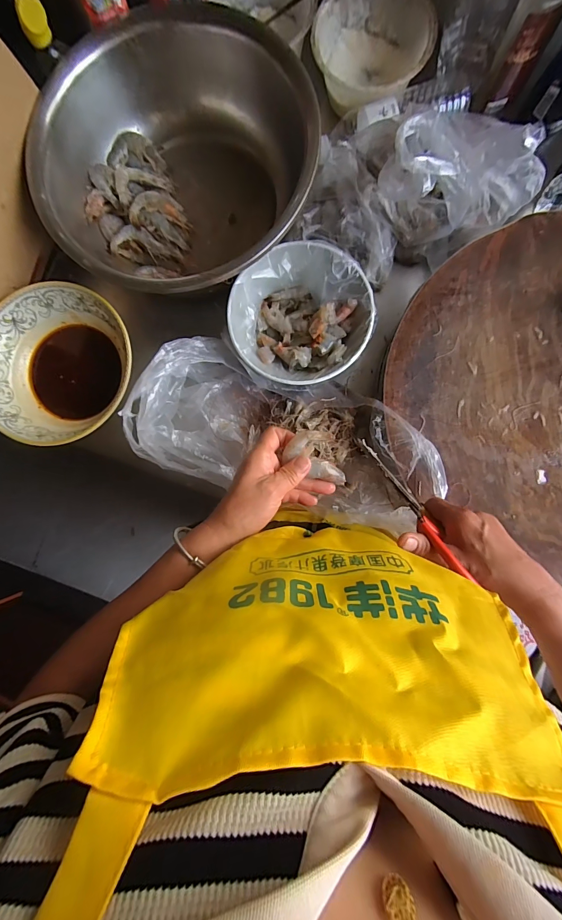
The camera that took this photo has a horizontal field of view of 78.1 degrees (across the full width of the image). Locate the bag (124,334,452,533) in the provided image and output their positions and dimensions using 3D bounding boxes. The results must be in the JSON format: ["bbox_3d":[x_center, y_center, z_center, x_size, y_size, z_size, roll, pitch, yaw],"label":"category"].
[{"bbox_3d":[0.006,-0.036,0.469,0.388,0.095,0.174,18,90,4],"label":"bag"}]

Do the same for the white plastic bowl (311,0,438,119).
[{"bbox_3d":[0.130,-0.586,0.507,0.160,0.070,0.155,0,89,4],"label":"white plastic bowl"}]

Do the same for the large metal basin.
[{"bbox_3d":[-0.143,-0.394,0.495,0.361,0.140,0.338,0,89,4],"label":"large metal basin"}]

